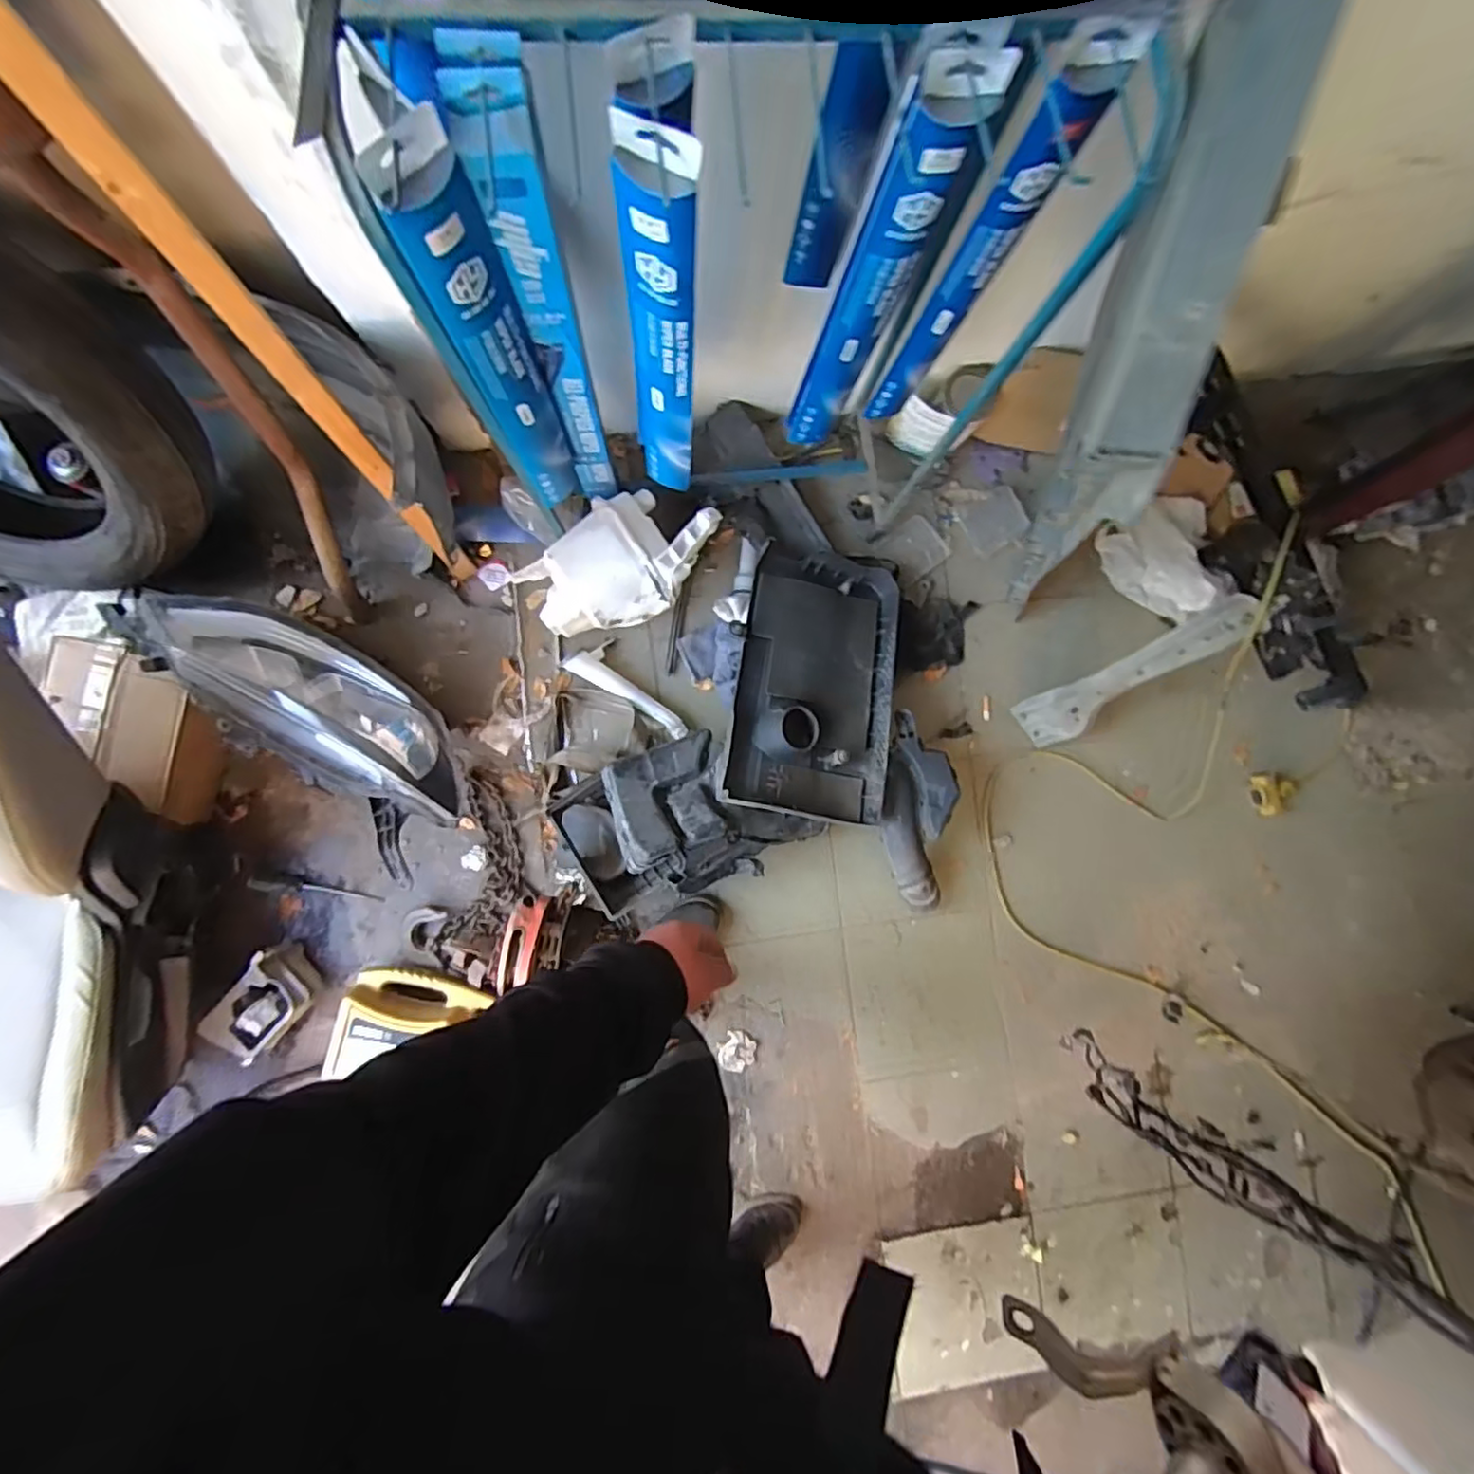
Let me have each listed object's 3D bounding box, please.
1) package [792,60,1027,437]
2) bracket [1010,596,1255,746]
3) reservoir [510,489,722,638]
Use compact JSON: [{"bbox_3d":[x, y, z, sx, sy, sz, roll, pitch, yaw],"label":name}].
[{"bbox_3d":[0.133,-0.449,0.713,0.067,0.497,0.024,6,88,-5],"label":"package"},{"bbox_3d":[0.718,-0.113,1.204,0.121,0.036,0.420,50,128,-3],"label":"bracket"},{"bbox_3d":[-0.196,-0.299,1.159,0.340,0.136,0.201,-38,92,-5],"label":"reservoir"}]

